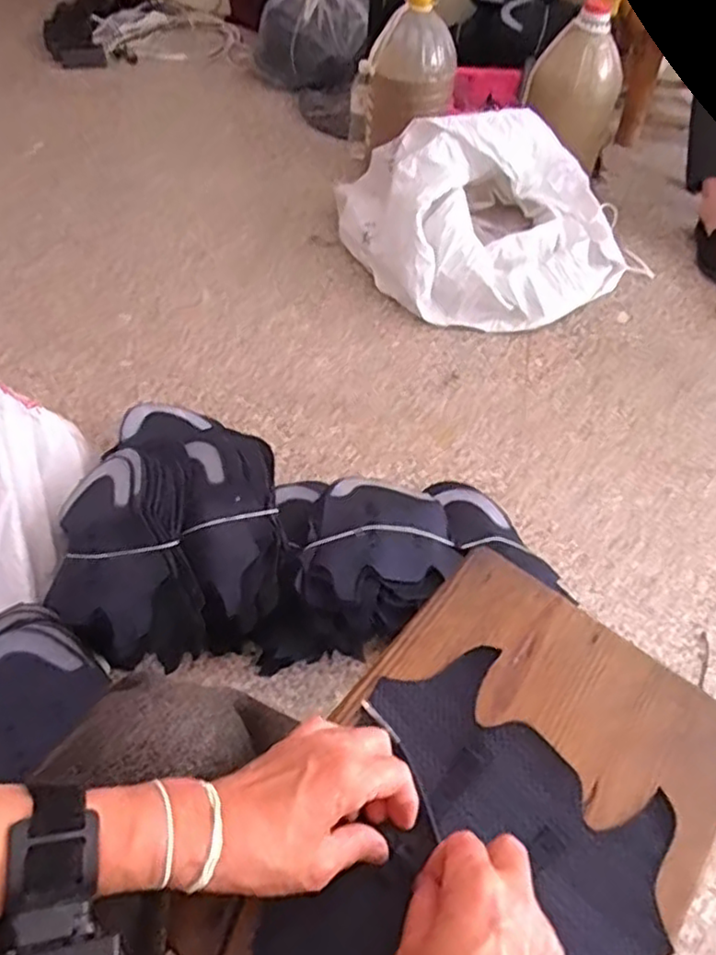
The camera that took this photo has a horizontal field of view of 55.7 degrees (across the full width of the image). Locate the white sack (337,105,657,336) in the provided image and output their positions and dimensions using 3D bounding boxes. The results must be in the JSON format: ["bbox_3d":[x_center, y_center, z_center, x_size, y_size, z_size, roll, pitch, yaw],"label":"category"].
[{"bbox_3d":[0.279,-0.525,1.372,0.607,0.235,0.416,-4,53,-8],"label":"white sack"}]

